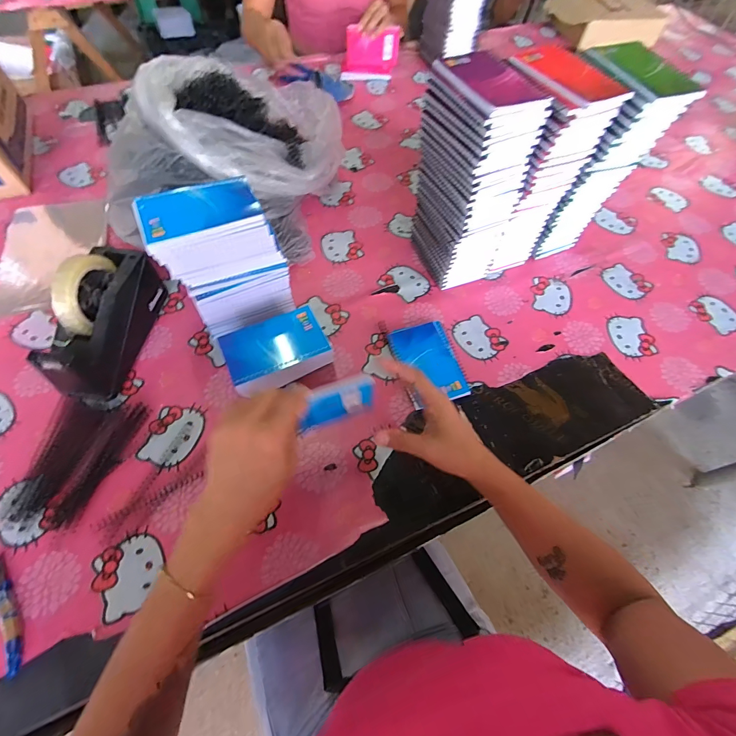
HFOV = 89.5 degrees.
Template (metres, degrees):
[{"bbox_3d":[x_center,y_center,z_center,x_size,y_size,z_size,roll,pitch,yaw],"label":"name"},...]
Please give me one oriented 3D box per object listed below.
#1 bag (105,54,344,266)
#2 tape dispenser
[{"bbox_3d":[-0.190,-0.363,0.620,0.247,0.224,0.347,16,61,5],"label":"bag"},{"bbox_3d":[-0.364,-0.069,0.505,0.070,0.124,0.203,8,61,1],"label":"tape dispenser"}]

